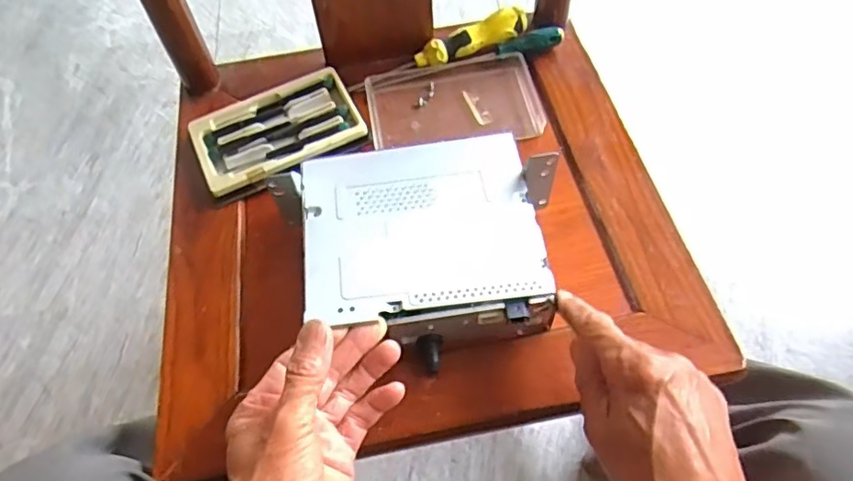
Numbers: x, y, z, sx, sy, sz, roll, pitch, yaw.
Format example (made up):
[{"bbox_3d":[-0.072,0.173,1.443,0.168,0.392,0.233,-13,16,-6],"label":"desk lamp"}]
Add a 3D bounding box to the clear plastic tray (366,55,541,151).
[{"bbox_3d":[0.026,-0.132,0.567,0.159,0.018,0.093,-9,62,-2],"label":"clear plastic tray"}]

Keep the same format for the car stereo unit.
[{"bbox_3d":[-0.003,-0.003,0.458,0.190,0.054,0.161,-7,61,-1],"label":"car stereo unit"}]

